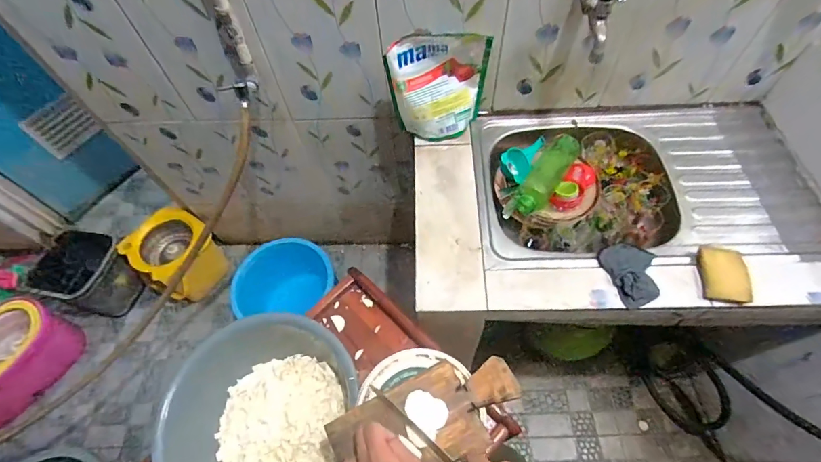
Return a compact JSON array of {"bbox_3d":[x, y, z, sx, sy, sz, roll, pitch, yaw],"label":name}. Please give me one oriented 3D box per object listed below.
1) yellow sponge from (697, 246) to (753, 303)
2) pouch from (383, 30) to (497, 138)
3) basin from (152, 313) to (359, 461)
[{"bbox_3d":[0.556,0.078,0.729,0.072,0.028,0.096,5,61,6],"label":"yellow sponge"},{"bbox_3d":[0.058,-0.290,0.869,0.206,0.236,0.063,-5,60,1],"label":"pouch"},{"bbox_3d":[-0.243,0.298,0.683,0.264,0.118,0.290,-2,60,3],"label":"basin"}]

